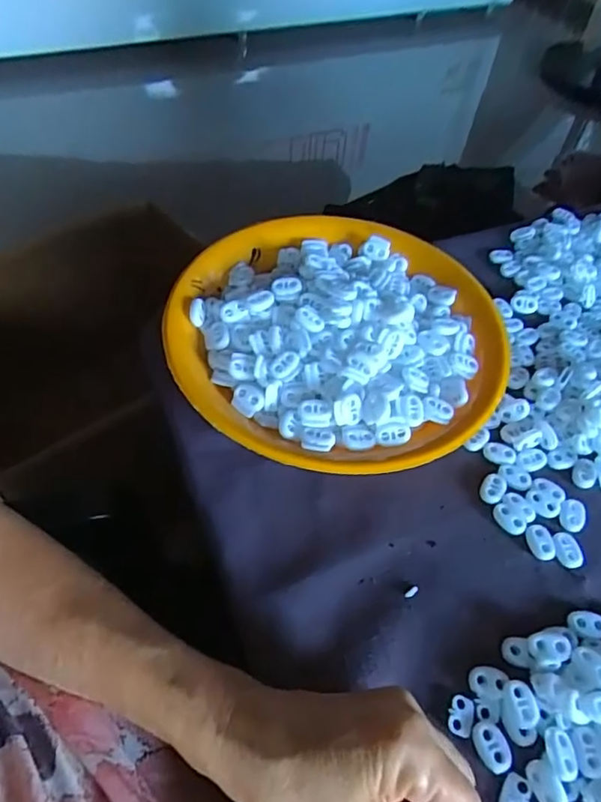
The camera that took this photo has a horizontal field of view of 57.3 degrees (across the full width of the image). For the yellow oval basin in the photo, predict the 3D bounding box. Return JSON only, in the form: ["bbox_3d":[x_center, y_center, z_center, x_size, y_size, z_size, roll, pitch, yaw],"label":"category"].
[{"bbox_3d":[0.027,-0.049,0.407,0.236,0.047,0.239,17,55,7],"label":"yellow oval basin"}]

